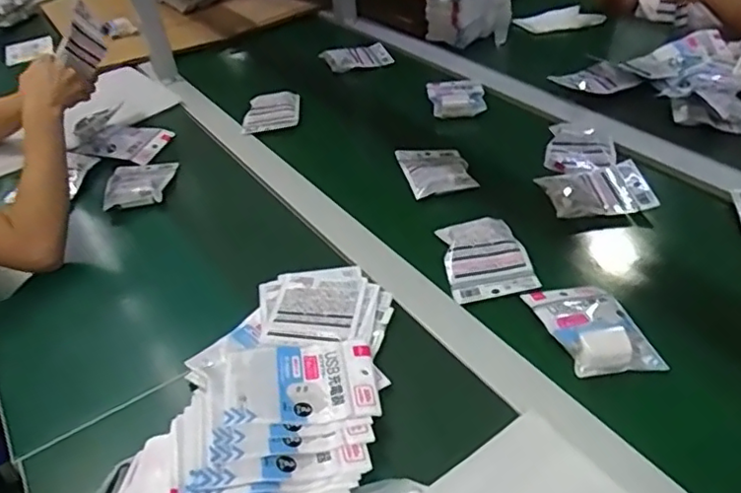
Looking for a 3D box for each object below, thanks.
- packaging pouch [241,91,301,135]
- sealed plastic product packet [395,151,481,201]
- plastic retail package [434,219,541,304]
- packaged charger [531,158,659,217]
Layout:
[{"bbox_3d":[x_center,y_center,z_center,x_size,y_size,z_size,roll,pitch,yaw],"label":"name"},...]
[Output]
[{"bbox_3d":[-0.173,-0.236,1.079,0.094,0.014,0.097,-4,54,6],"label":"packaging pouch"},{"bbox_3d":[0.094,-0.117,0.902,0.093,0.030,0.126,-12,37,-3],"label":"sealed plastic product packet"},{"bbox_3d":[0.137,0.010,0.734,0.097,0.015,0.116,-10,39,-3],"label":"plastic retail package"},{"bbox_3d":[0.305,-0.075,0.822,0.143,0.029,0.108,-11,37,-1],"label":"packaged charger"}]

